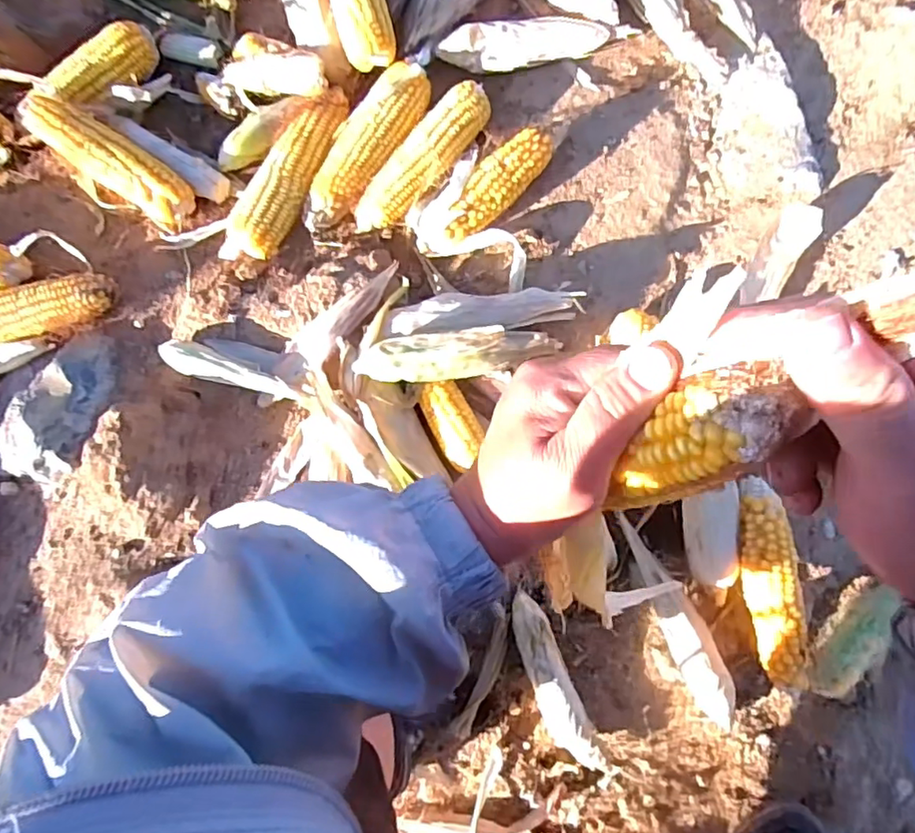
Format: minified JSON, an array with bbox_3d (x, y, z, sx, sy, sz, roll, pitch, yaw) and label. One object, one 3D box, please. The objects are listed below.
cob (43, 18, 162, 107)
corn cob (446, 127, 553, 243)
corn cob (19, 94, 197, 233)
[{"bbox_3d":[-0.357,-0.356,0.611,0.109,0.046,0.058,-40,84,-2],"label":"cob"},{"bbox_3d":[0.038,-0.222,0.582,0.045,0.047,0.135,42,88,6],"label":"corn cob"},{"bbox_3d":[-0.348,-0.256,0.589,0.182,0.049,0.053,35,87,5],"label":"corn cob"}]

